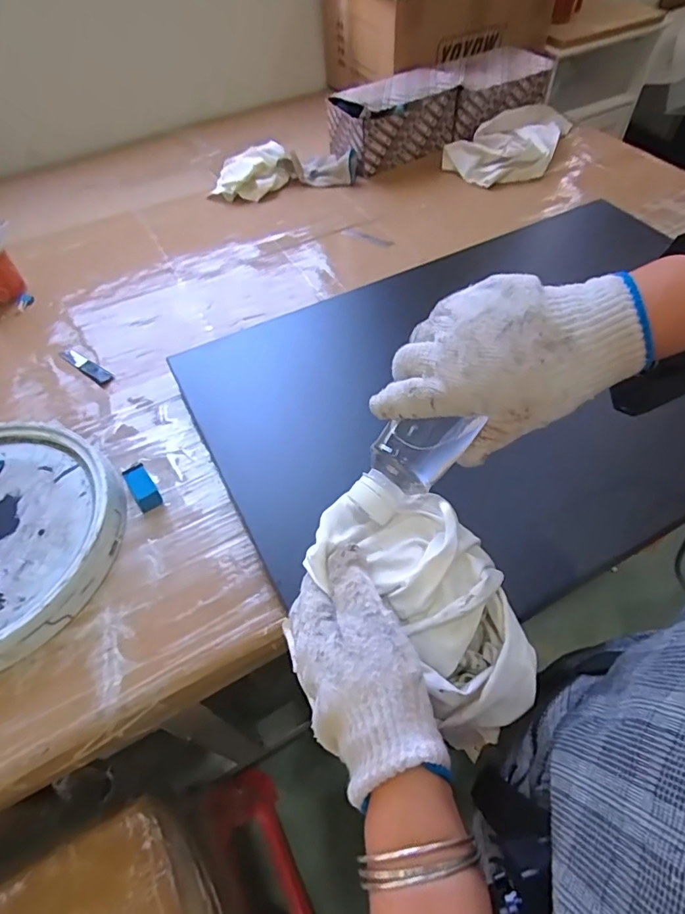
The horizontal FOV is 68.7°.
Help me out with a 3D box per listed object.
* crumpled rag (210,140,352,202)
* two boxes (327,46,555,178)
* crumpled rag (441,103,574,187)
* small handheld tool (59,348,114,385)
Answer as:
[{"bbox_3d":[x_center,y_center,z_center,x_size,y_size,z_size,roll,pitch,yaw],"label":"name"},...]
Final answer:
[{"bbox_3d":[-0.127,-0.593,1.033,0.291,0.063,0.138,-13,53,-6],"label":"crumpled rag"},{"bbox_3d":[0.206,-0.762,1.093,0.505,0.129,0.161,-27,56,-16],"label":"two boxes"},{"bbox_3d":[0.356,-0.677,1.061,0.201,0.054,0.335,23,57,20],"label":"crumpled rag"},{"bbox_3d":[-0.369,-0.133,0.720,0.122,0.009,0.022,32,61,25],"label":"small handheld tool"}]

